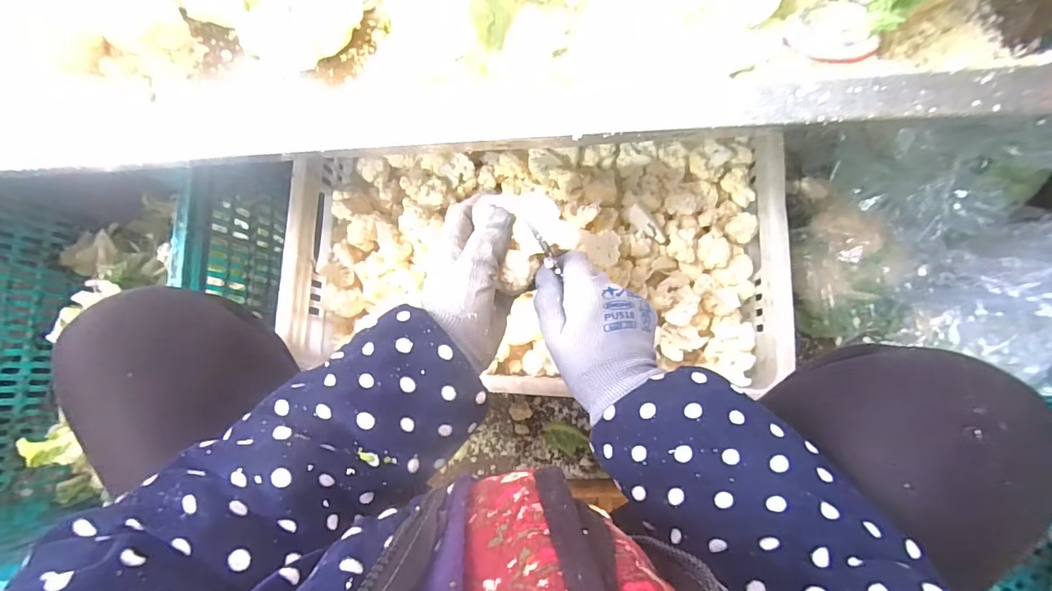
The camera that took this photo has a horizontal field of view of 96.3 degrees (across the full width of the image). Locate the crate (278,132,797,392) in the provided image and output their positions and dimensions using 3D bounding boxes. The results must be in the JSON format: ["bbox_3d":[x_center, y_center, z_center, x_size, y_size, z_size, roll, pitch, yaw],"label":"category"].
[{"bbox_3d":[-0.006,-0.034,0.499,0.518,0.115,0.263,1,82,6],"label":"crate"}]

